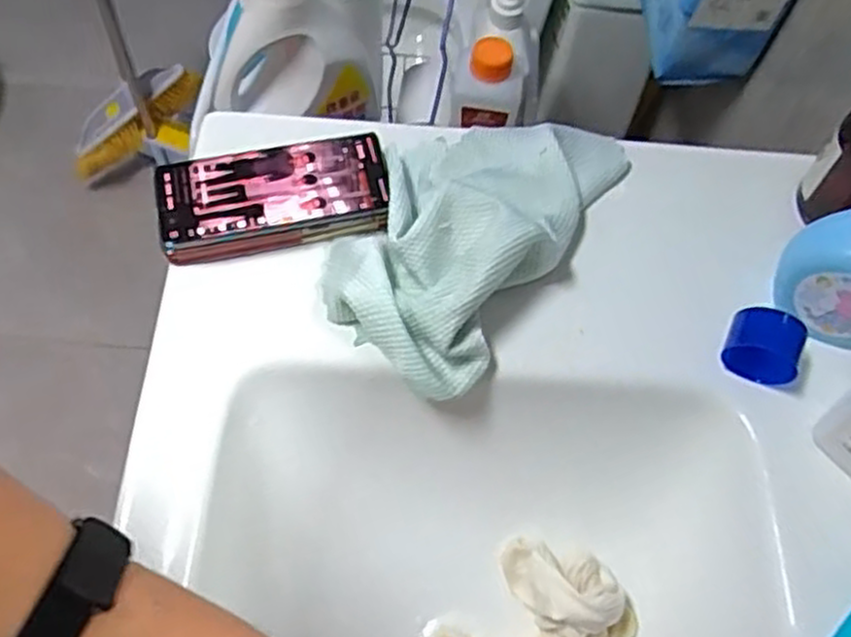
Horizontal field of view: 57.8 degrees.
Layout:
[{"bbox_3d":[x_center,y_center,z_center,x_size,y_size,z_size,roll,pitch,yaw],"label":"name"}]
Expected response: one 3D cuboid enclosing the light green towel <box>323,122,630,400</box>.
[{"bbox_3d":[0.031,-0.076,0.530,0.142,0.058,0.244,32,65,12],"label":"light green towel"}]

